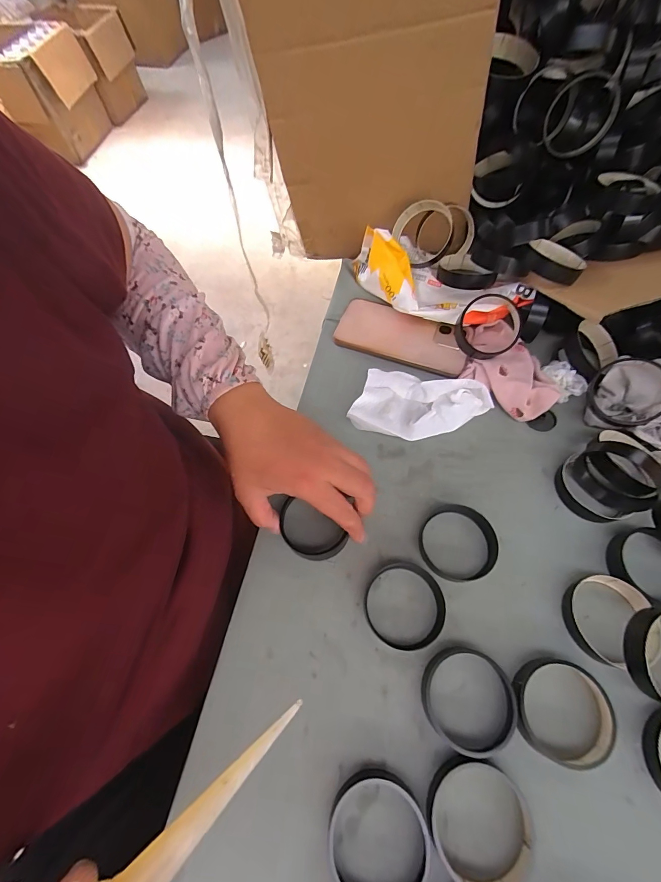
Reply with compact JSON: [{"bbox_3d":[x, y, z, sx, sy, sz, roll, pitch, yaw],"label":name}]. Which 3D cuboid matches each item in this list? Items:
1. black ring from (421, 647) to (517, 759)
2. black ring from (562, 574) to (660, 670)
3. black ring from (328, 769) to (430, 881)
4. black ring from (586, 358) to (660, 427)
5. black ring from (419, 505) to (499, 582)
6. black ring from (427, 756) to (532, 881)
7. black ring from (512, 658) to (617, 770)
[{"bbox_3d":[0.111,0.206,0.284,0.072,0.013,0.070,0,63,1],"label":"black ring"},{"bbox_3d":[0.241,0.155,0.305,0.067,0.018,0.070,0,63,1],"label":"black ring"},{"bbox_3d":[0.034,0.276,0.248,0.069,0.017,0.067,0,63,1],"label":"black ring"},{"bbox_3d":[0.307,-0.049,0.369,0.068,0.012,0.070,-7,79,39],"label":"black ring"},{"bbox_3d":[0.123,0.097,0.341,0.072,0.011,0.070,0,63,1],"label":"black ring"},{"bbox_3d":[0.105,0.267,0.250,0.070,0.014,0.068,0,63,1],"label":"black ring"},{"bbox_3d":[0.181,0.210,0.278,0.071,0.015,0.069,0,63,1],"label":"black ring"}]

